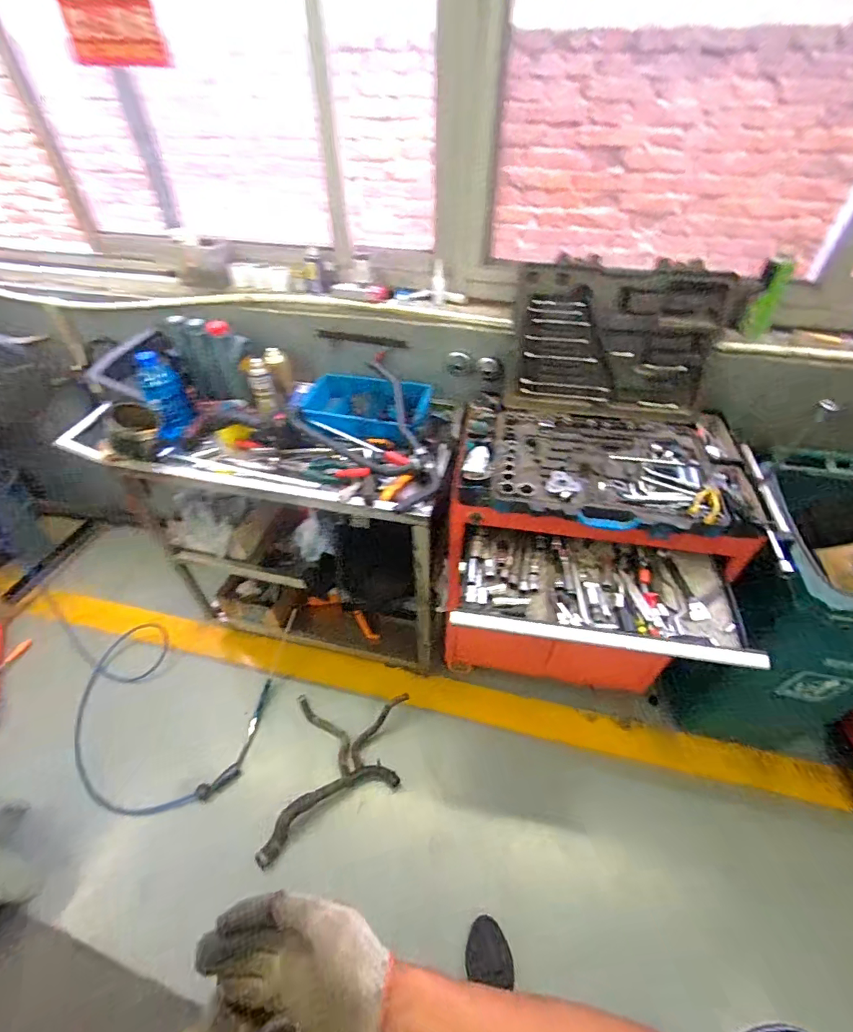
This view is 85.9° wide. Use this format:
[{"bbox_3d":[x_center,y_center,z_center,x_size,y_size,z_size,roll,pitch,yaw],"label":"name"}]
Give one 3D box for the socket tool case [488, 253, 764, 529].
[{"bbox_3d":[0.469,-0.274,1.052,0.582,0.362,0.510,5,47,6],"label":"socket tool case"}]

